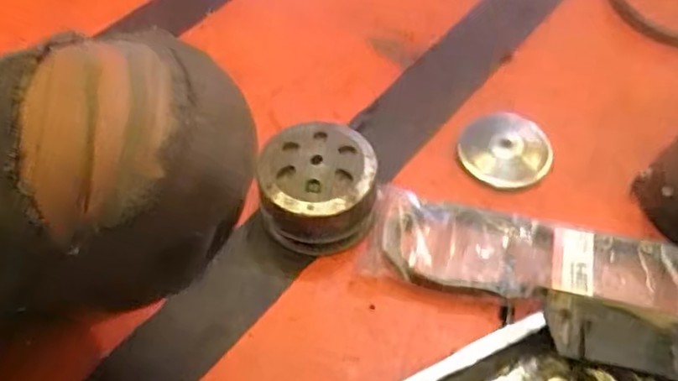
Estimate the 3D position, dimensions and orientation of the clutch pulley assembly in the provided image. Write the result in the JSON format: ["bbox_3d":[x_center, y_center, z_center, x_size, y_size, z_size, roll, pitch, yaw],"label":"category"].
[{"bbox_3d":[-0.023,-0.002,0.694,0.123,0.086,0.125,-1,53,1],"label":"clutch pulley assembly"}]

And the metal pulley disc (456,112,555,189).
[{"bbox_3d":[0.208,-0.054,0.766,0.108,0.017,0.108,-1,53,1],"label":"metal pulley disc"}]

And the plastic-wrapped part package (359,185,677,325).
[{"bbox_3d":[0.226,0.083,0.653,0.396,0.043,0.126,11,54,9],"label":"plastic-wrapped part package"}]

